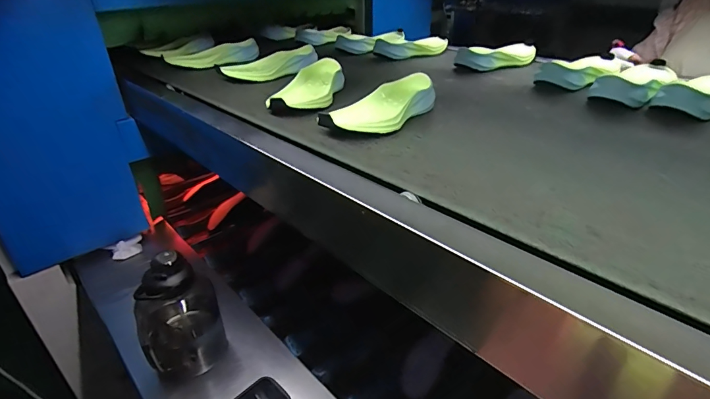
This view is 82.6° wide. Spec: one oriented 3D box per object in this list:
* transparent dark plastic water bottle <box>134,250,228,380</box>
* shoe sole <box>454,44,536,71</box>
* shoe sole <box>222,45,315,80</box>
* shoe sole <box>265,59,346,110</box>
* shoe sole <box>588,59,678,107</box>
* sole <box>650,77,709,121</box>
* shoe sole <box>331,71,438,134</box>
[{"bbox_3d":[-0.308,0.216,0.713,0.132,0.247,0.117,-19,34,-21],"label":"transparent dark plastic water bottle"},{"bbox_3d":[0.334,-0.335,0.941,0.224,0.048,0.082,-24,36,-27],"label":"shoe sole"},{"bbox_3d":[-0.191,-0.302,0.903,0.224,0.041,0.097,-19,34,-20],"label":"shoe sole"},{"bbox_3d":[-0.080,-0.206,0.734,0.101,0.047,0.236,3,30,7],"label":"shoe sole"},{"bbox_3d":[0.494,-0.209,0.712,0.094,0.047,0.210,25,38,38],"label":"shoe sole"},{"bbox_3d":[0.574,-0.172,0.654,0.219,0.044,0.096,-21,35,-32],"label":"sole"},{"bbox_3d":[0.044,-0.145,0.621,0.092,0.045,0.229,18,34,30],"label":"shoe sole"}]

